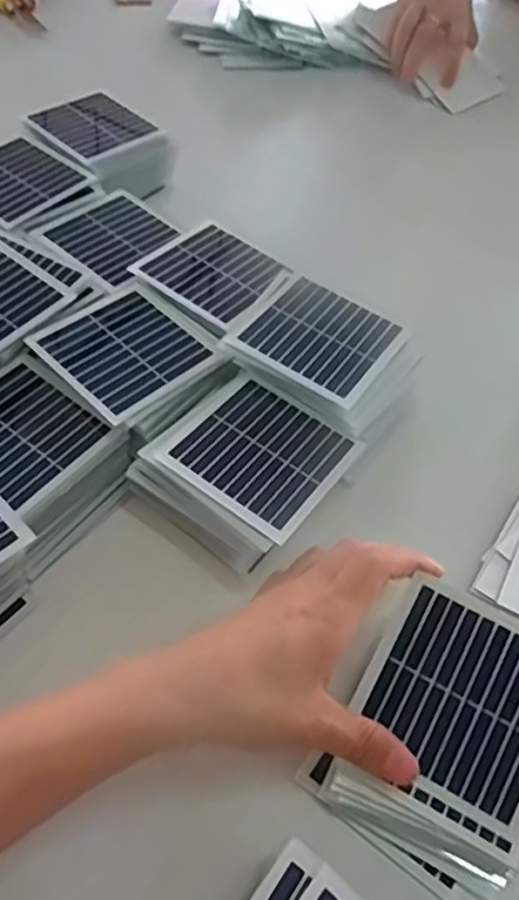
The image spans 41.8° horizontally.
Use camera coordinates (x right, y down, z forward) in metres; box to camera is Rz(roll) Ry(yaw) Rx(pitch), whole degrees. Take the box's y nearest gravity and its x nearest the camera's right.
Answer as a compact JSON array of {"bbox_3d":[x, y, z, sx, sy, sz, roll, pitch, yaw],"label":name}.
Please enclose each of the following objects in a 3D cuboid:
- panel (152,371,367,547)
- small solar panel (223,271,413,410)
[{"bbox_3d":[0.001,0.001,0.395,0.089,0.004,0.086,33,58,17],"label":"panel"},{"bbox_3d":[0.038,-0.073,0.436,0.091,0.007,0.081,32,60,13],"label":"small solar panel"}]

